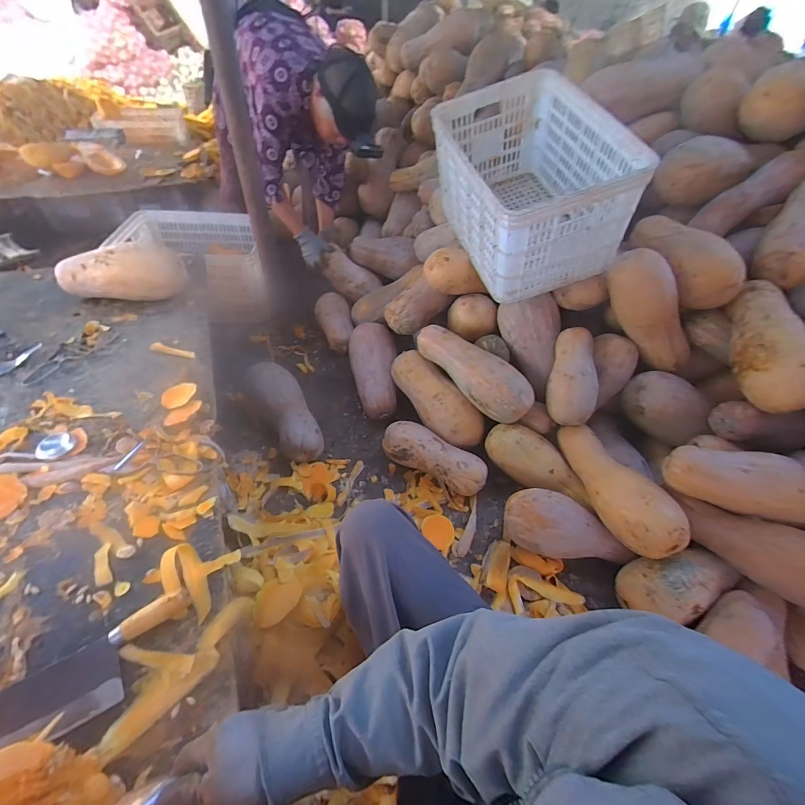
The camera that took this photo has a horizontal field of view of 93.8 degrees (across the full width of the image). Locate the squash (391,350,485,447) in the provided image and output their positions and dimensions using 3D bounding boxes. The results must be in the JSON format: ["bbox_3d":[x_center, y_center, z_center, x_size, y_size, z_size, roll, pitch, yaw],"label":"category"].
[{"bbox_3d":[0.089,-0.021,1.147,0.110,0.121,0.367,-33,58,-28],"label":"squash"}]

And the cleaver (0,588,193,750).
[{"bbox_3d":[-0.417,0.362,0.494,0.268,0.030,0.091,-24,54,-22],"label":"cleaver"}]

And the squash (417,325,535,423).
[{"bbox_3d":[0.203,-0.098,1.093,0.114,0.117,0.387,-34,58,-29],"label":"squash"}]

